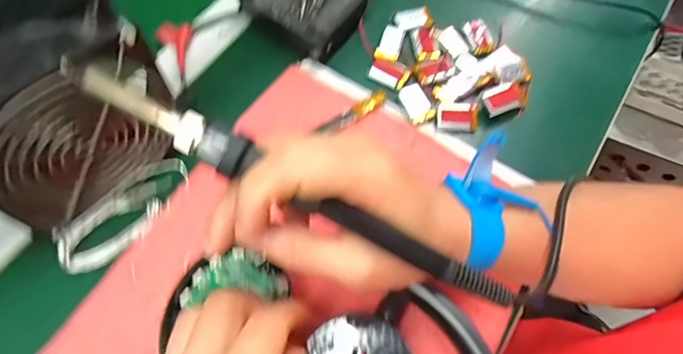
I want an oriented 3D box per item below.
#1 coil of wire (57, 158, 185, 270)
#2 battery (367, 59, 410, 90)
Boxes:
[{"bbox_3d":[-0.147,0.024,0.306,0.041,0.017,0.095,41,71,17],"label":"coil of wire"},{"bbox_3d":[0.039,-0.086,0.369,0.031,0.005,0.020,26,67,12],"label":"battery"}]

